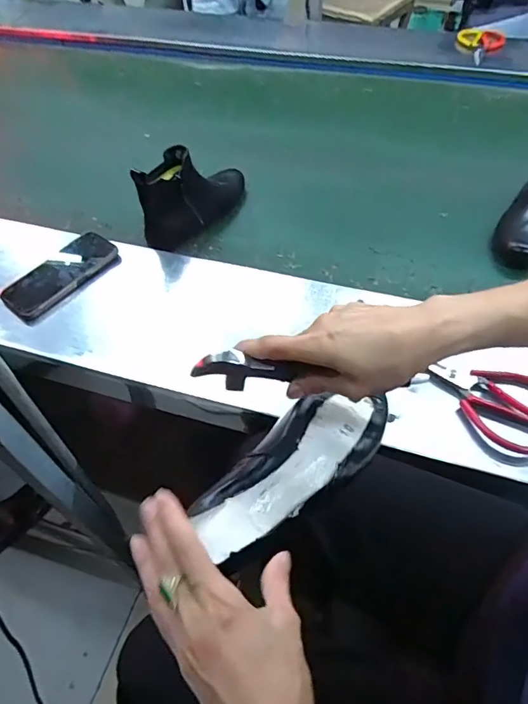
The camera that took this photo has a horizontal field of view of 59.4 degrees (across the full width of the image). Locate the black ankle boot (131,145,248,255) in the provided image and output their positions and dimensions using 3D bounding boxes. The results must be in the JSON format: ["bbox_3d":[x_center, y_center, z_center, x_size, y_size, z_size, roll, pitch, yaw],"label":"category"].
[{"bbox_3d":[-0.116,-0.267,0.753,0.072,0.141,0.228,28,60,21],"label":"black ankle boot"}]

